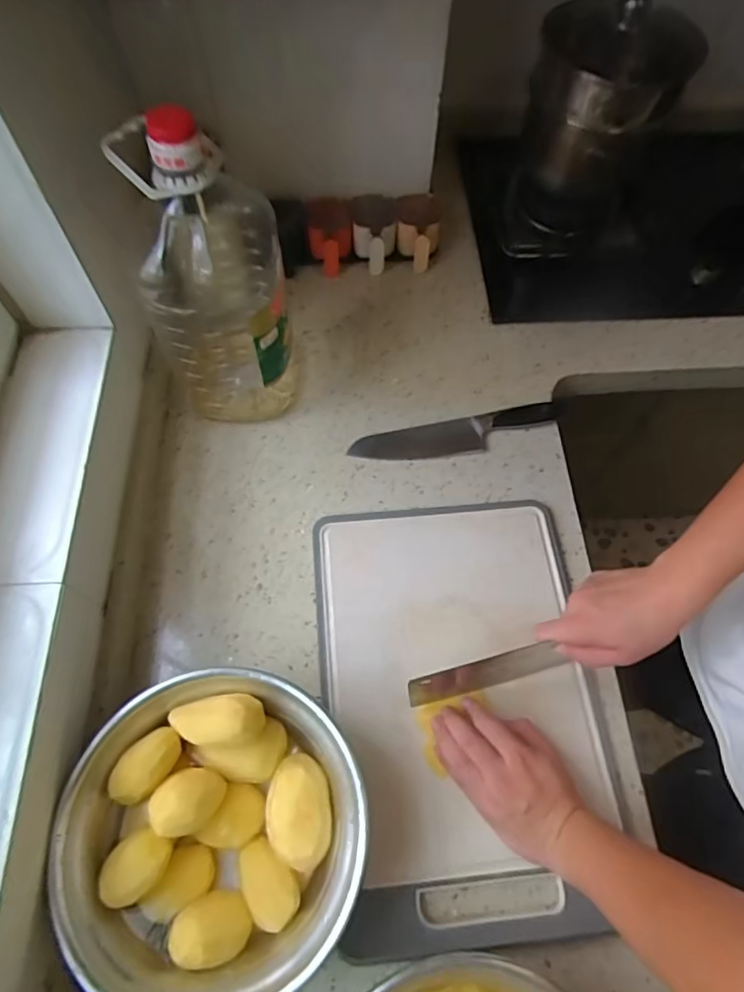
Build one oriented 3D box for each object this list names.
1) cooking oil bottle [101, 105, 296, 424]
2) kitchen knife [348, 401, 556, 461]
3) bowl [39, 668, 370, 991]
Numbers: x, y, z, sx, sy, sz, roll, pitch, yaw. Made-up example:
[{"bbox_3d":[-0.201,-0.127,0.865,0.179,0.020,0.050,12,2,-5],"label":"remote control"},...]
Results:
[{"bbox_3d":[-0.167,-0.238,0.621,0.130,0.347,0.145,-2,64,-3],"label":"cooking oil bottle"},{"bbox_3d":[0.106,-0.083,0.729,0.263,0.028,0.050,-9,64,-6],"label":"kitchen knife"},{"bbox_3d":[-0.136,0.293,0.500,0.252,0.085,0.241,1,63,-1],"label":"bowl"}]

